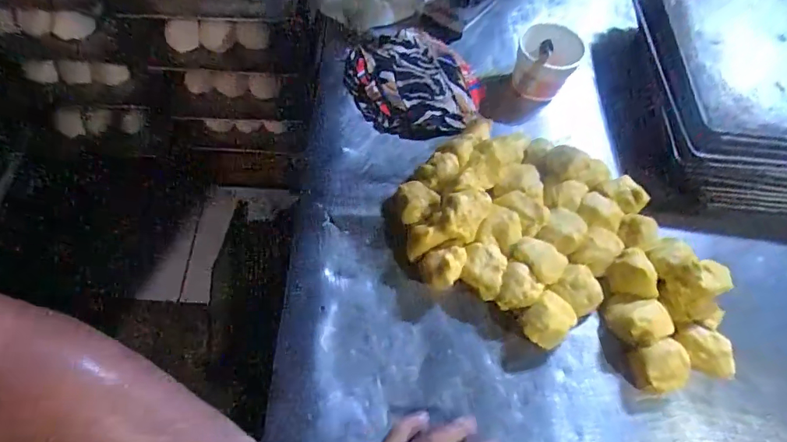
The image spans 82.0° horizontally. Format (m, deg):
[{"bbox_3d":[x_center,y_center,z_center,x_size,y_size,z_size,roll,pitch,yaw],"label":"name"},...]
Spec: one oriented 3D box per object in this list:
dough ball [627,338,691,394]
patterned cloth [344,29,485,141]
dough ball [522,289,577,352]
[{"bbox_3d":[0.275,0.155,0.470,0.058,0.046,0.046,-11,60,-10],"label":"dough ball"},{"bbox_3d":[0.029,-0.196,0.646,0.189,0.036,0.180,32,64,13],"label":"patterned cloth"},{"bbox_3d":[0.163,0.108,0.481,0.057,0.037,0.047,-30,66,-20],"label":"dough ball"}]

